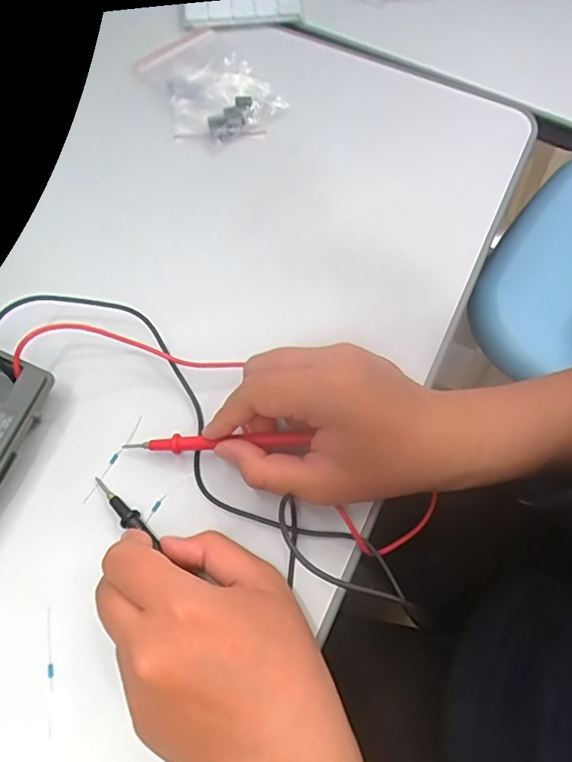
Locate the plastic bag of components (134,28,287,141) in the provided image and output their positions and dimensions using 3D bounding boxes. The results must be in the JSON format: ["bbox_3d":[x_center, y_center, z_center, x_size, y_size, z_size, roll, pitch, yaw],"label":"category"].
[{"bbox_3d":[-0.059,-0.222,0.400,0.072,0.023,0.109,-33,70,-13],"label":"plastic bag of components"}]

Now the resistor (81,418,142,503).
[{"bbox_3d":[-0.097,0.044,0.300,0.004,0.005,0.057,25,69,11],"label":"resistor"}]

